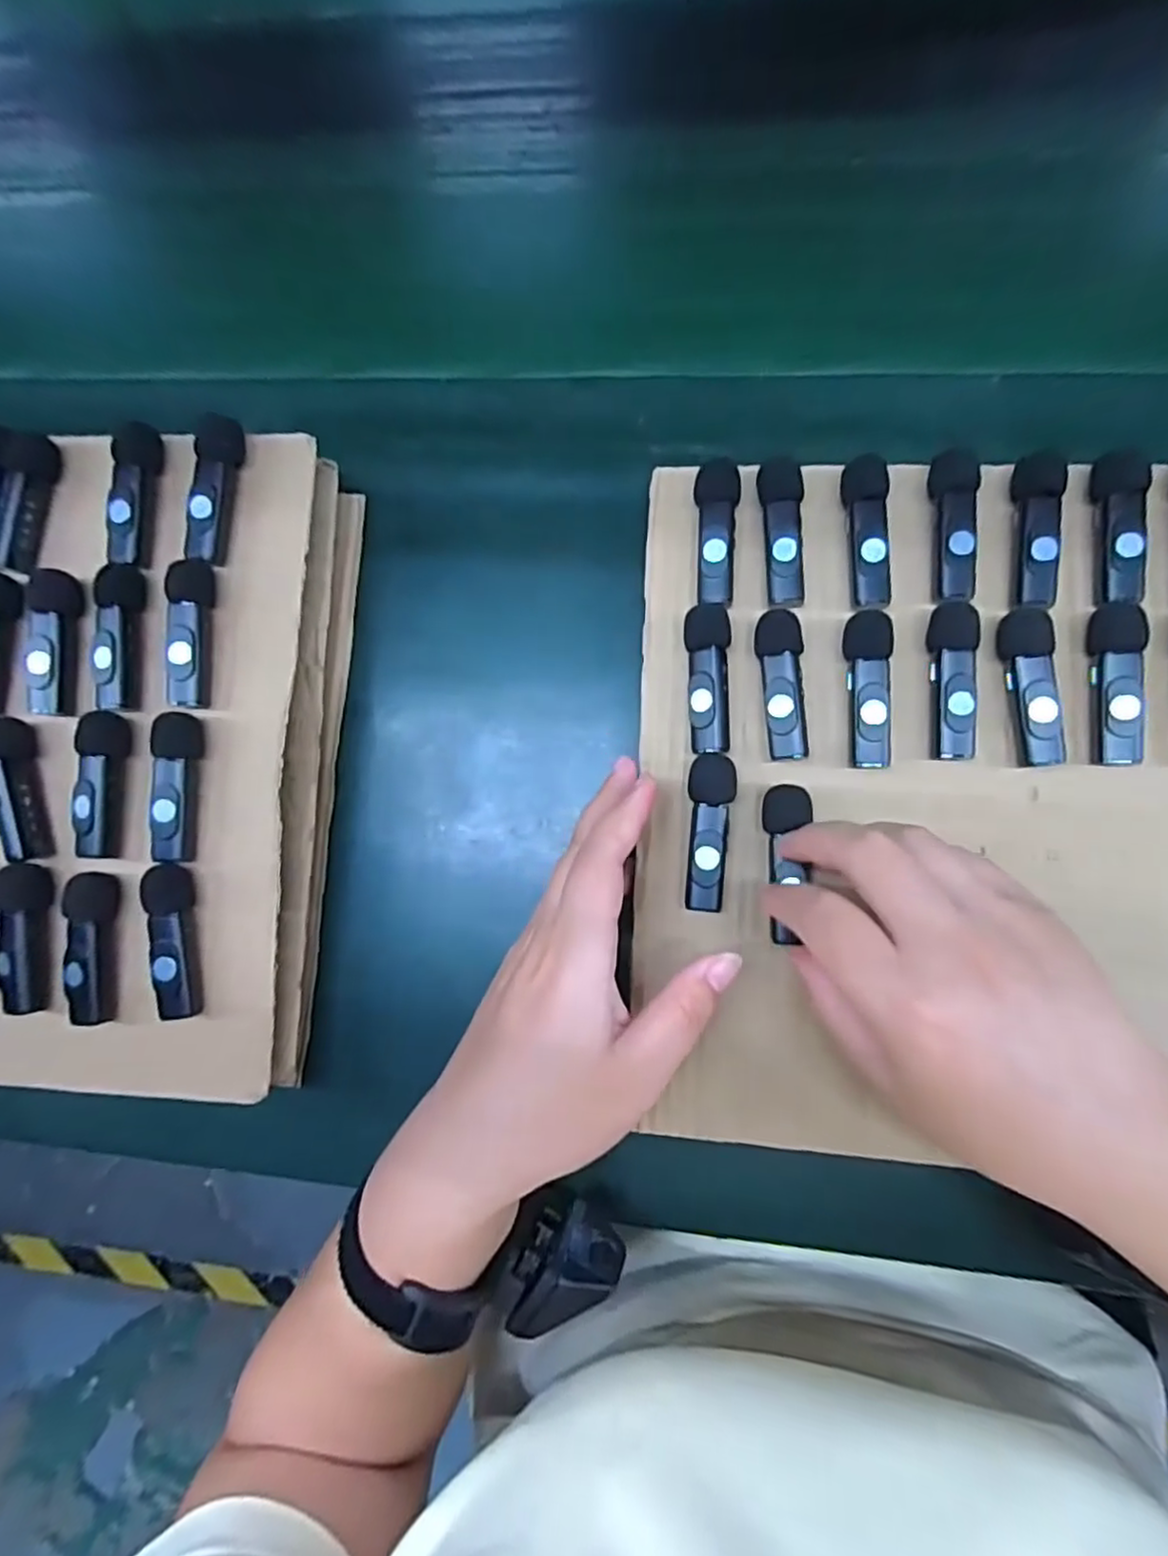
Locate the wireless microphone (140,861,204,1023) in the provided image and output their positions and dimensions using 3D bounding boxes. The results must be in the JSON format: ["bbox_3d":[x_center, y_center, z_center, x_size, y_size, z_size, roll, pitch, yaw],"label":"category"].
[{"bbox_3d":[-0.175,0.070,0.290,0.014,0.018,0.064,-10,81,4],"label":"wireless microphone"}]

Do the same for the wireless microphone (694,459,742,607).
[{"bbox_3d":[0.058,-0.107,0.303,0.019,0.020,0.062,3,82,6],"label":"wireless microphone"}]

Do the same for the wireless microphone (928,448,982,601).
[{"bbox_3d":[0.157,-0.107,0.287,0.017,0.012,0.063,3,82,6],"label":"wireless microphone"}]

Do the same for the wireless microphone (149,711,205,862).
[{"bbox_3d":[-0.179,0.003,0.292,0.015,0.012,0.063,4,82,6],"label":"wireless microphone"}]

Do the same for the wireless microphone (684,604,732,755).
[{"bbox_3d":[0.053,-0.043,0.295,0.019,0.016,0.064,1,82,6],"label":"wireless microphone"}]

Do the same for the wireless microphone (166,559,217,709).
[{"bbox_3d":[-0.175,-0.064,0.298,0.015,0.018,0.063,1,82,6],"label":"wireless microphone"}]

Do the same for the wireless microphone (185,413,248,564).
[{"bbox_3d":[-0.165,-0.129,0.302,0.015,0.016,0.063,6,82,7],"label":"wireless microphone"}]

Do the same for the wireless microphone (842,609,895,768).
[{"bbox_3d":[0.120,-0.037,0.288,0.018,0.016,0.065,0,82,6],"label":"wireless microphone"}]

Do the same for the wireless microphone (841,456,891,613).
[{"bbox_3d":[0.122,-0.106,0.291,0.017,0.009,0.066,-1,81,2],"label":"wireless microphone"}]

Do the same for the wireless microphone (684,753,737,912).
[{"bbox_3d":[0.054,0.023,0.288,0.019,0.011,0.065,2,82,6],"label":"wireless microphone"}]

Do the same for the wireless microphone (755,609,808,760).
[{"bbox_3d":[0.084,-0.040,0.291,0.019,0.015,0.063,-1,81,5],"label":"wireless microphone"}]

